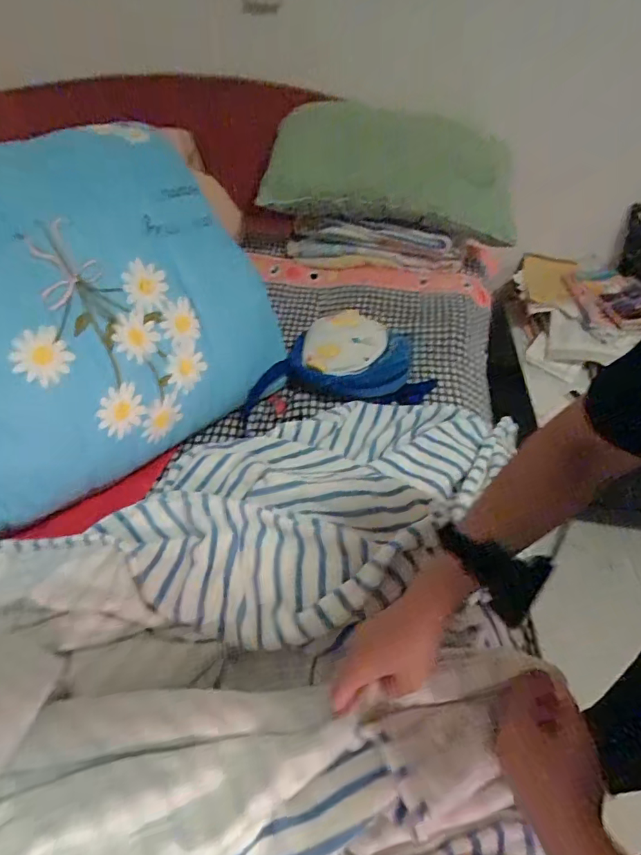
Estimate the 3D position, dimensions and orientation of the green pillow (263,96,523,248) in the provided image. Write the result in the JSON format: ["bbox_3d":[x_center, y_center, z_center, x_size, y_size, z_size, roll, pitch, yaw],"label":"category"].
[{"bbox_3d":[0.202,-0.627,1.197,0.682,0.252,0.159,0,46,-7],"label":"green pillow"}]

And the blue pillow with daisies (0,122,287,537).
[{"bbox_3d":[-0.371,-0.153,0.693,0.546,0.486,0.130,-28,11,-29],"label":"blue pillow with daisies"}]

